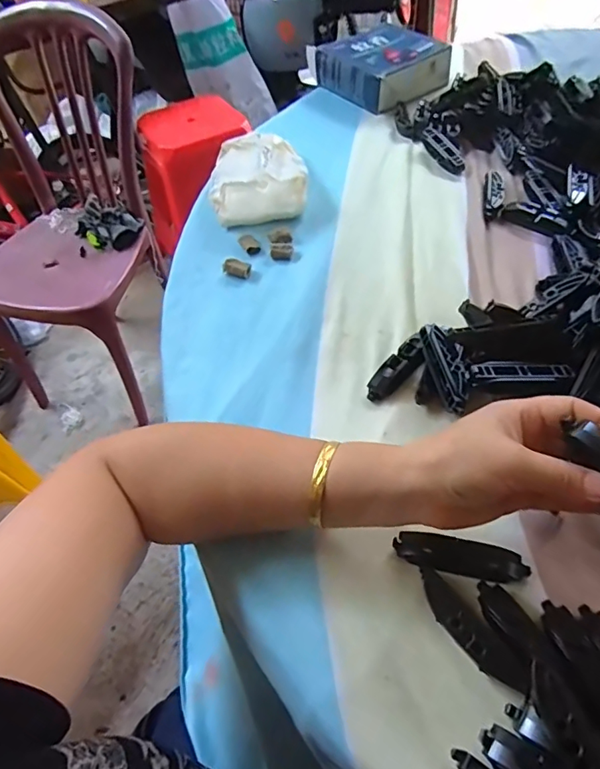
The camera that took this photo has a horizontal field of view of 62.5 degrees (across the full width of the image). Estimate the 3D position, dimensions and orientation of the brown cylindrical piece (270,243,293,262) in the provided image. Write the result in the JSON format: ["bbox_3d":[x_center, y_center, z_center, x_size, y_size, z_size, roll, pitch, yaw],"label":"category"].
[{"bbox_3d":[-0.019,-0.137,0.510,0.022,0.011,0.018,8,55,12],"label":"brown cylindrical piece"}]

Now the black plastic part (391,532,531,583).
[{"bbox_3d":[0.101,0.107,0.310,0.080,0.015,0.021,6,54,10],"label":"black plastic part"}]

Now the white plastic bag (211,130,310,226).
[{"bbox_3d":[-0.049,-0.244,0.568,0.111,0.038,0.151,-5,53,2],"label":"white plastic bag"}]

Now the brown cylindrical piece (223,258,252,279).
[{"bbox_3d":[-0.063,-0.116,0.494,0.028,0.011,0.018,15,57,17],"label":"brown cylindrical piece"}]

